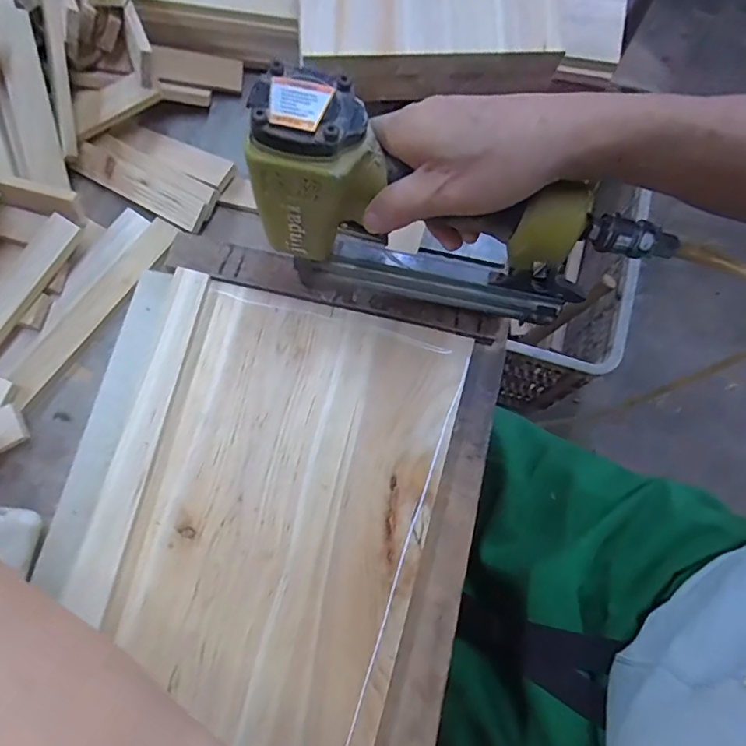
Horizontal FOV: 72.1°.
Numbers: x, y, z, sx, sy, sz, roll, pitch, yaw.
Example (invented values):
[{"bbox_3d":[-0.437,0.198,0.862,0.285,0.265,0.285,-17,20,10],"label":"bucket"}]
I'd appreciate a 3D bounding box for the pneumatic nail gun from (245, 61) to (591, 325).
[{"bbox_3d":[0.042,-0.097,0.331,0.210,0.163,0.051,6,72,2],"label":"pneumatic nail gun"}]

